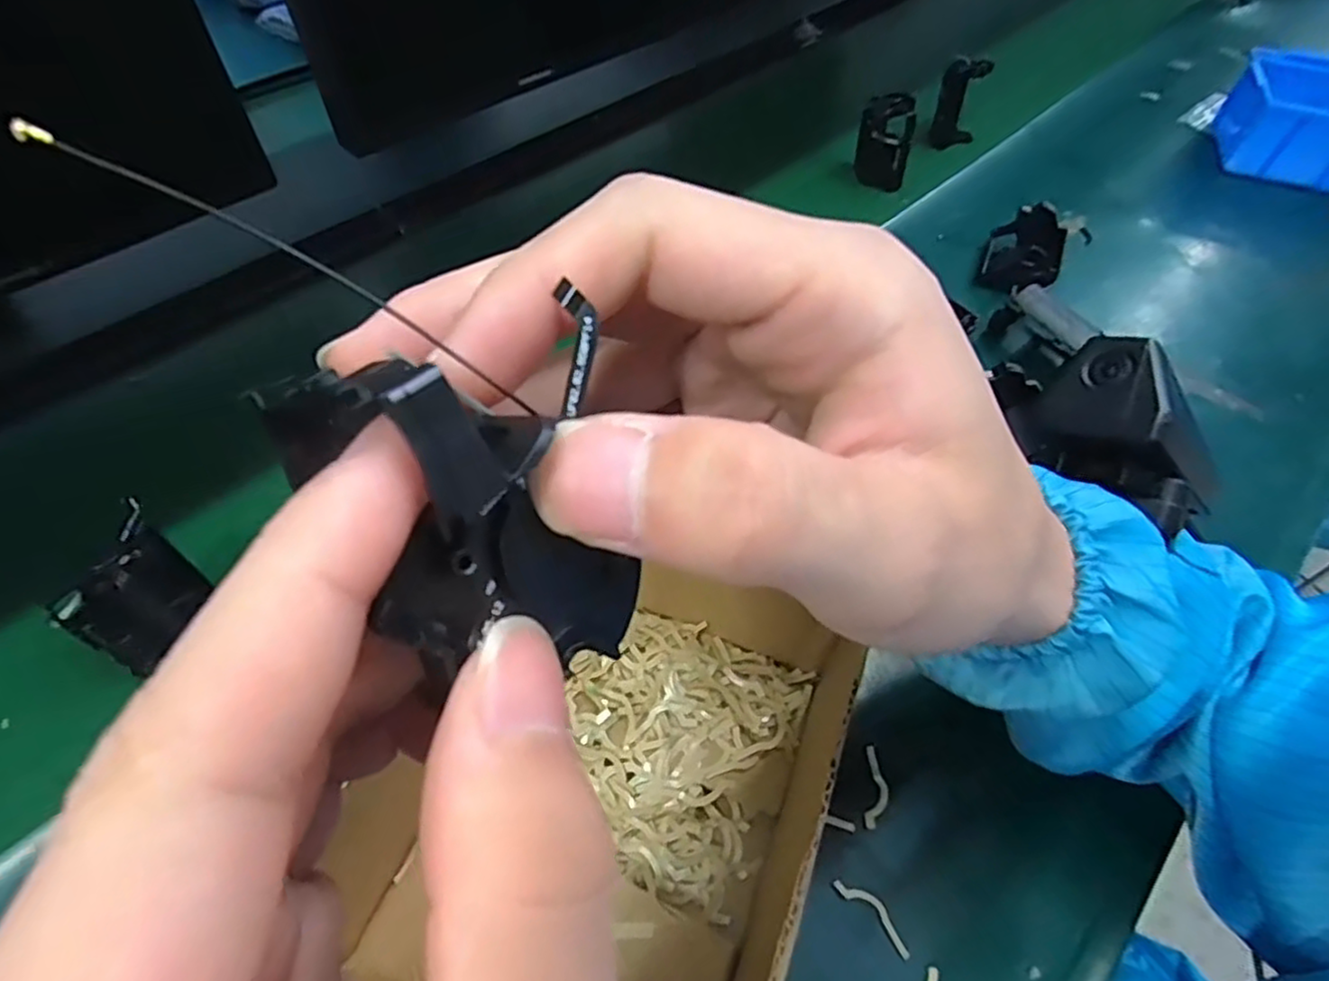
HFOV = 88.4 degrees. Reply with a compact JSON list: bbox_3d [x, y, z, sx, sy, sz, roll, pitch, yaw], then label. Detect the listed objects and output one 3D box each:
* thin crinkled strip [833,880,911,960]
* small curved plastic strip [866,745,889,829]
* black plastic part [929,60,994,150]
[{"bbox_3d":[0.089,0.178,0.287,0.010,0.004,0.037,-37,62,-26],"label":"thin crinkled strip"},{"bbox_3d":[0.099,0.137,0.316,0.010,0.004,0.035,8,53,4],"label":"small curved plastic strip"},{"bbox_3d":[0.291,-0.382,0.674,0.041,0.084,0.035,21,55,14],"label":"black plastic part"}]

